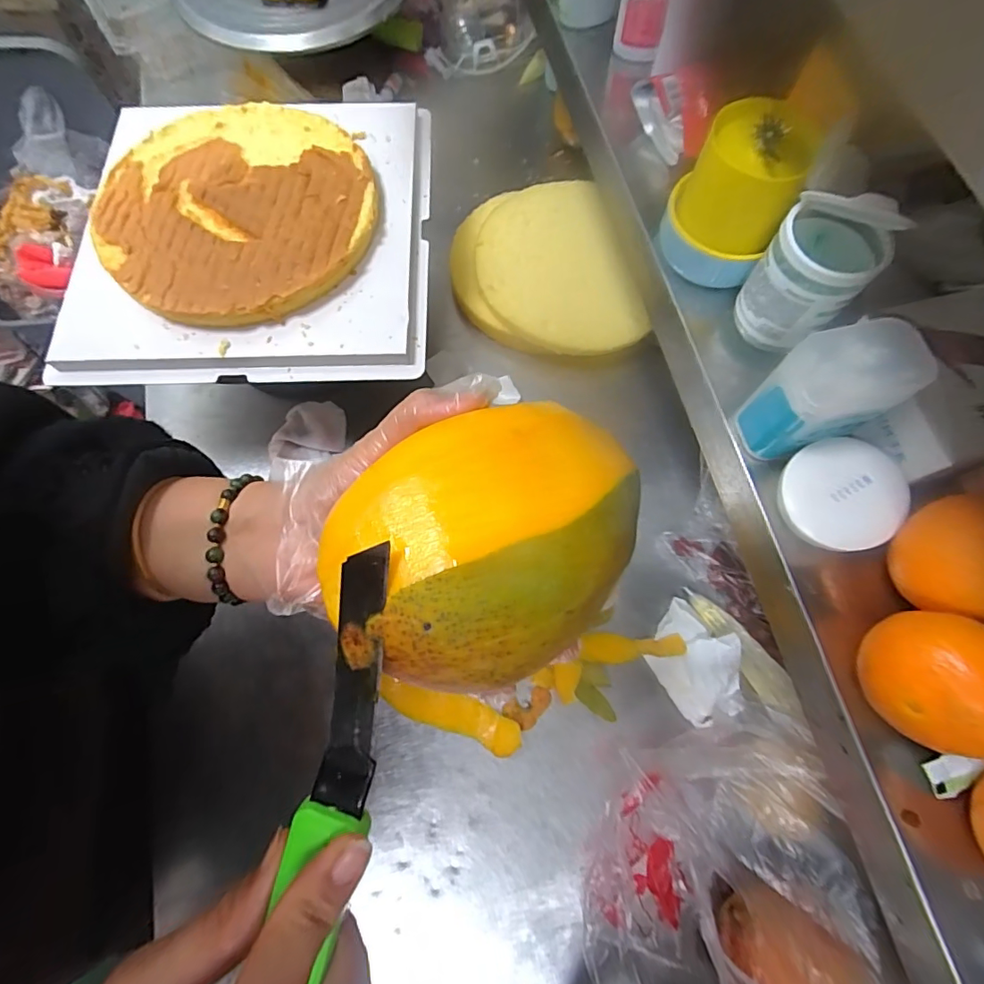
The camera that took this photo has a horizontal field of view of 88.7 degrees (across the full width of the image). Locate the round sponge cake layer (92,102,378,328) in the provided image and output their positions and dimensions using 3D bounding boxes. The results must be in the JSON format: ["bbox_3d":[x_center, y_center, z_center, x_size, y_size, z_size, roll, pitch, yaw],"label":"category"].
[{"bbox_3d":[-0.224,-0.253,0.450,0.229,0.021,0.234,0,71,0],"label":"round sponge cake layer"}]

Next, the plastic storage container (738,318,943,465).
[{"bbox_3d":[0.195,-0.056,0.294,0.068,0.076,0.046,-22,73,-7],"label":"plastic storage container"}]

